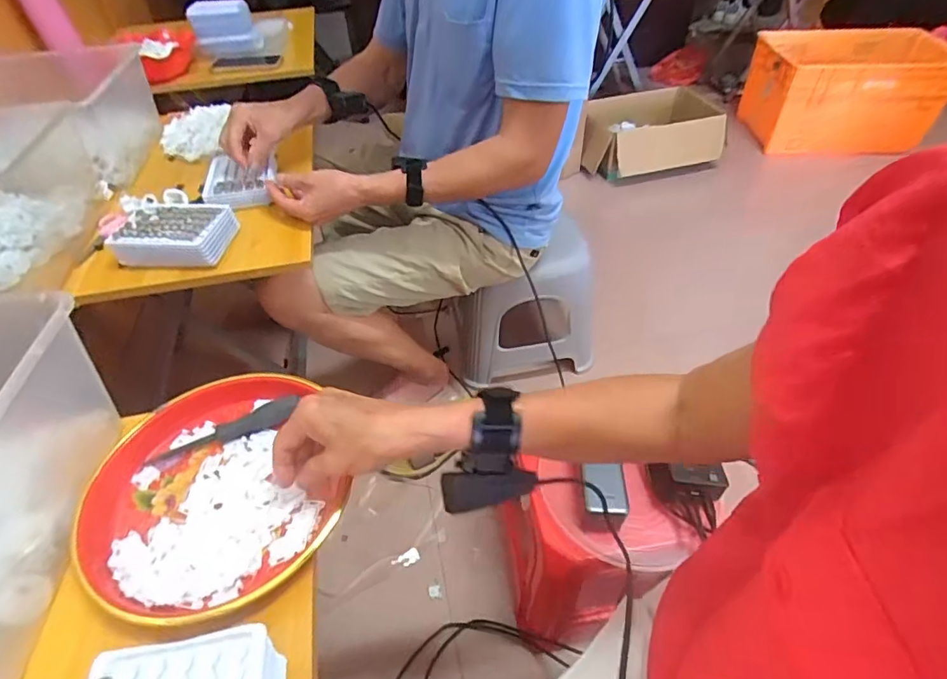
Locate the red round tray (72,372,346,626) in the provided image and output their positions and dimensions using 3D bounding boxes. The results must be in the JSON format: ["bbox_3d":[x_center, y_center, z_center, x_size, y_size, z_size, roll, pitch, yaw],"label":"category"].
[{"bbox_3d":[-0.214,0.124,0.430,0.214,0.029,0.210,-1,46,1],"label":"red round tray"}]

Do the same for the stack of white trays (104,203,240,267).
[{"bbox_3d":[-0.400,-0.143,0.682,0.136,0.042,0.106,-1,46,1],"label":"stack of white trays"}]

